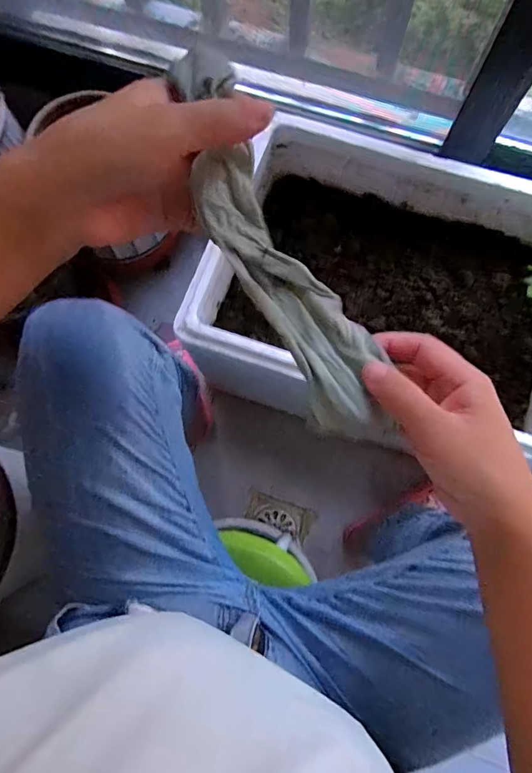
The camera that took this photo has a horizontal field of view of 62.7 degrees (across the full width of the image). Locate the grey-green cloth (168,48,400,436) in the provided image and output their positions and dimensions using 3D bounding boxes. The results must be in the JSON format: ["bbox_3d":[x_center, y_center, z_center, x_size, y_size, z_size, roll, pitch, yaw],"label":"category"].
[{"bbox_3d":[0.006,-0.070,0.243,0.053,0.023,0.220,-31,101,-5],"label":"grey-green cloth"}]

